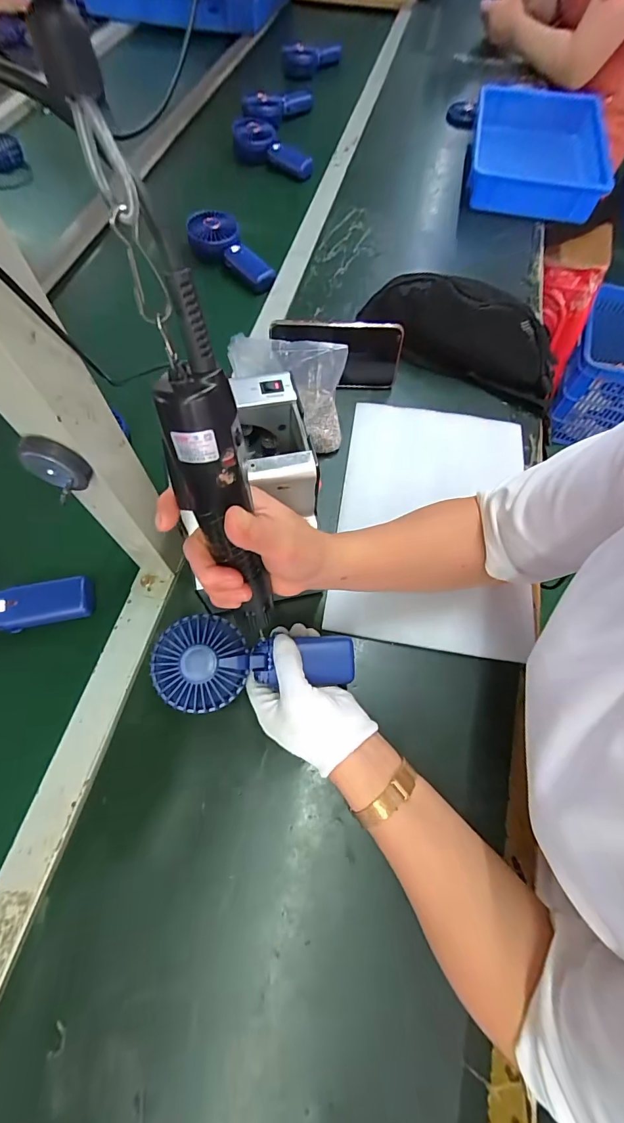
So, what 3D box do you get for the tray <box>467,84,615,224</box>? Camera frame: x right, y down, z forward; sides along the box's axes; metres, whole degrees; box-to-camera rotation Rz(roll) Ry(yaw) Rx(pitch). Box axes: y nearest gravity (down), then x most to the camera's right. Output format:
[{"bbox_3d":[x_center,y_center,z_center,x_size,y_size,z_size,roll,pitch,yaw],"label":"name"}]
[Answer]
[{"bbox_3d":[0.458,-0.849,0.835,0.247,0.072,0.411,12,66,4],"label":"tray"}]

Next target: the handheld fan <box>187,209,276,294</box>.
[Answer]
[{"bbox_3d":[-0.144,-0.521,0.681,0.081,0.041,0.177,-32,70,-15],"label":"handheld fan"}]

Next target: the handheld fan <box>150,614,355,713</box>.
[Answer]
[{"bbox_3d":[-0.050,0.090,0.376,0.177,0.034,0.078,1,65,-14],"label":"handheld fan"}]

